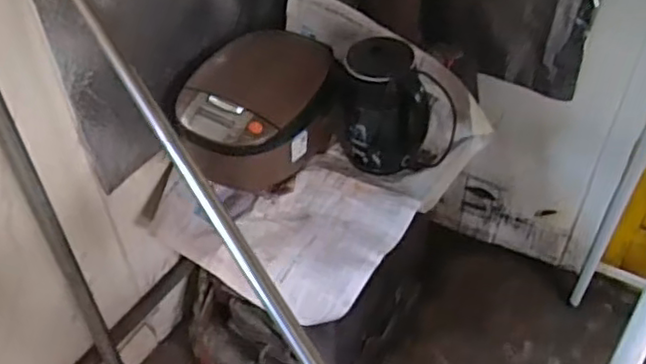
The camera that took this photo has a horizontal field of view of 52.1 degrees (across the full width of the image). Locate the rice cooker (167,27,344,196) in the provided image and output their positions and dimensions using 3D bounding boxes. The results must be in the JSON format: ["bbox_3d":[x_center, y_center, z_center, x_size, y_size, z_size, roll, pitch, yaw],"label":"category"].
[{"bbox_3d":[-0.121,-0.146,1.384,0.300,0.212,0.355,22,49,22],"label":"rice cooker"}]

